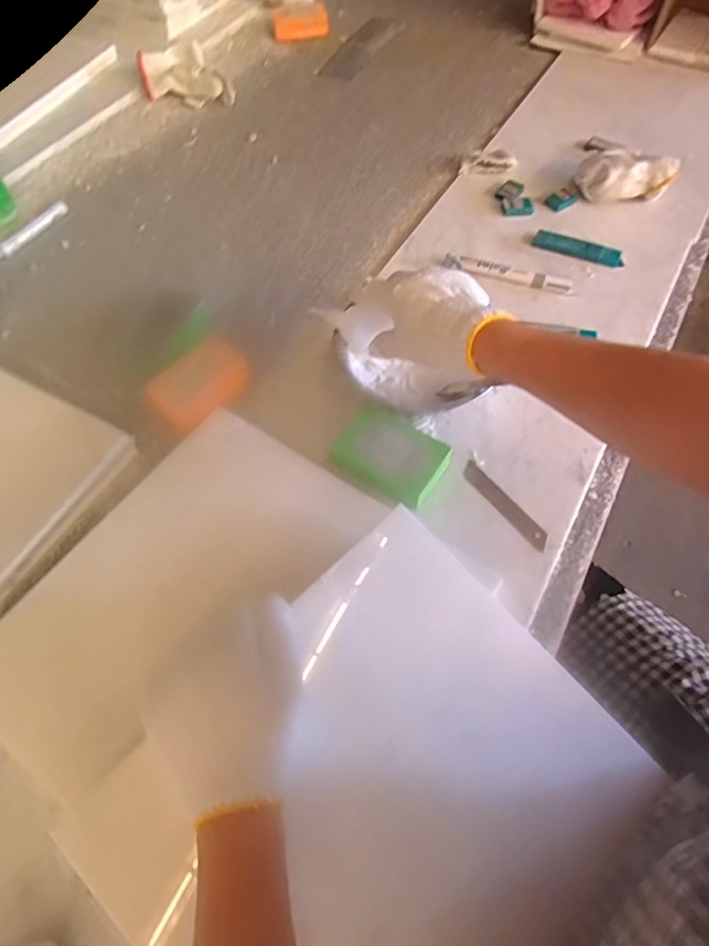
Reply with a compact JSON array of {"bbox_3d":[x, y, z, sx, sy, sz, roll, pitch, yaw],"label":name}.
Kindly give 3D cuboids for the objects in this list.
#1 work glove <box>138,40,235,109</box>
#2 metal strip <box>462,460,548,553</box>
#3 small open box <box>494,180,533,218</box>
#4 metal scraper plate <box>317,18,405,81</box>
[{"bbox_3d":[-0.263,-0.615,0.841,0.137,0.048,0.104,-11,60,-5],"label":"work glove"},{"bbox_3d":[0.134,0.028,0.484,0.018,0.004,0.098,-34,67,-18],"label":"metal strip"},{"bbox_3d":[0.200,-0.347,0.682,0.039,0.008,0.061,-7,59,0],"label":"small open box"},{"bbox_3d":[0.014,-0.740,0.934,0.065,0.008,0.232,22,63,16],"label":"metal scraper plate"}]

